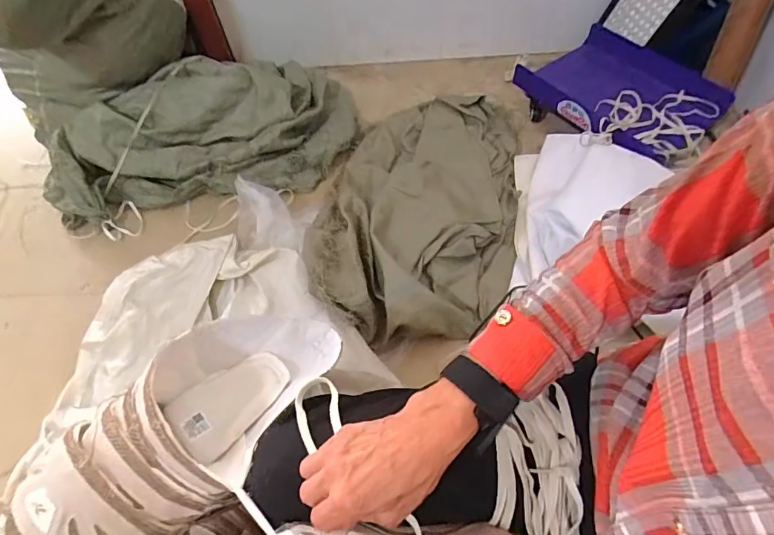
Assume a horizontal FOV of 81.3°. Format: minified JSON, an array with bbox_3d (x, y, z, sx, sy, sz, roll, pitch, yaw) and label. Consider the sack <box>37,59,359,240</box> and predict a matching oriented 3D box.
[{"bbox_3d":[-0.463,-0.334,1.080,0.771,0.178,0.365,-12,58,-4],"label":"sack"}]

